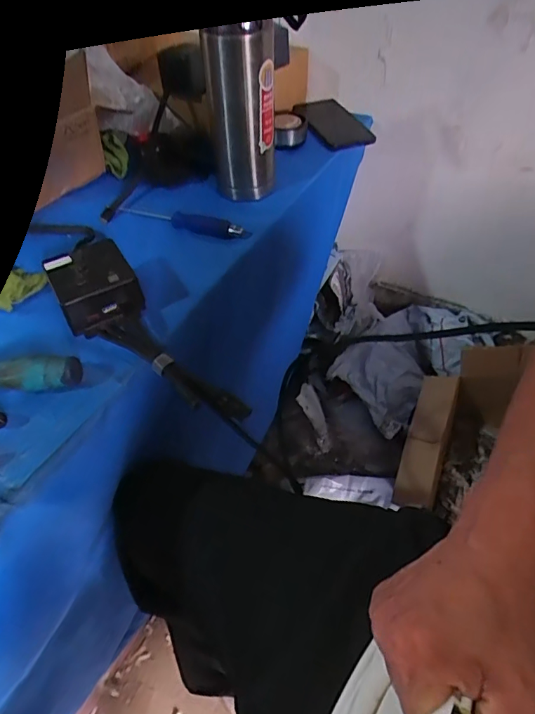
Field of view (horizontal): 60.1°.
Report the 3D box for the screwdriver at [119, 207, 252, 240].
[{"bbox_3d":[-0.105,-0.170,0.572,0.170,0.020,0.023,16,50,15],"label":"screwdriver"}]

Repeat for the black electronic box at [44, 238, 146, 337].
[{"bbox_3d":[-0.169,-0.065,0.458,0.071,0.050,0.092,-25,52,-20],"label":"black electronic box"}]

